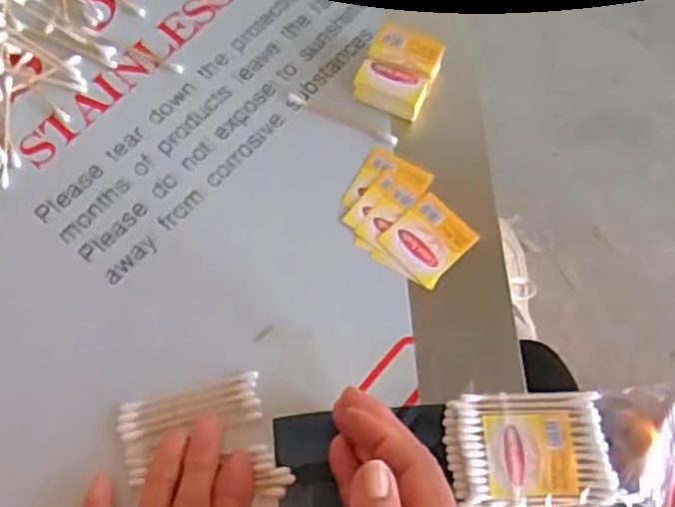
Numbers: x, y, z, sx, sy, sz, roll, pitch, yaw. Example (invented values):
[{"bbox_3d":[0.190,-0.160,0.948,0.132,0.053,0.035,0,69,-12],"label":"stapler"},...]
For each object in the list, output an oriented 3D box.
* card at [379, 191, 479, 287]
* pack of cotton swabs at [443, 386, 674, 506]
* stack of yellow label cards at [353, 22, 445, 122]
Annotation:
[{"bbox_3d":[0.052,-0.009,0.403,0.041,0.004,0.043,43,74,13],"label":"card"},{"bbox_3d":[0.116,0.101,0.357,0.119,0.014,0.062,-1,70,-2],"label":"pack of cotton swabs"},{"bbox_3d":[0.037,-0.107,0.428,0.041,0.026,0.053,25,71,7],"label":"stack of yellow label cards"}]

